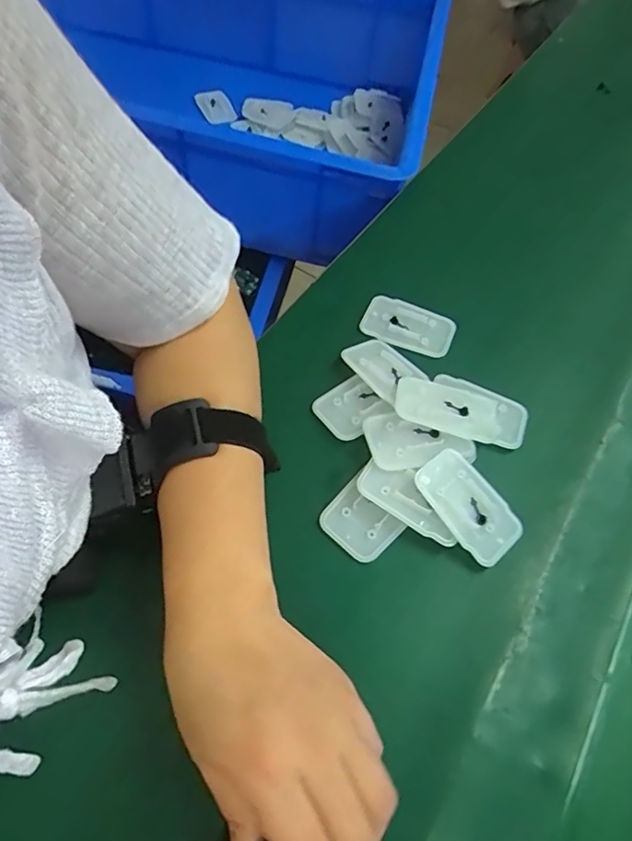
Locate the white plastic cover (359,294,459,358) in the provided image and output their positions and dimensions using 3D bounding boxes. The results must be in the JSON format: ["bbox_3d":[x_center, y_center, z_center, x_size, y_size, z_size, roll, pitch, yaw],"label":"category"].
[{"bbox_3d":[0.073,-0.075,0.423,0.071,0.008,0.043,20,59,8],"label":"white plastic cover"}]

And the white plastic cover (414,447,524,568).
[{"bbox_3d":[0.093,0.052,0.329,0.042,0.011,0.068,-36,67,-23],"label":"white plastic cover"}]

